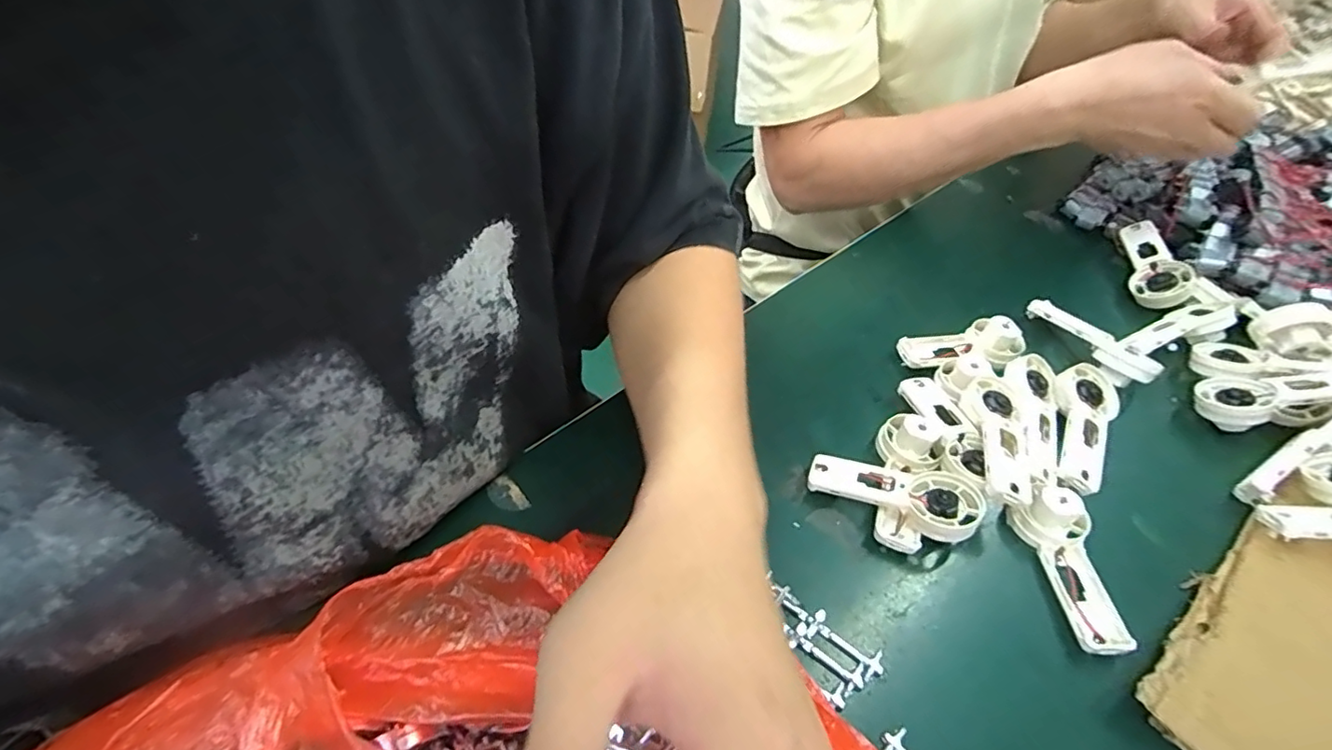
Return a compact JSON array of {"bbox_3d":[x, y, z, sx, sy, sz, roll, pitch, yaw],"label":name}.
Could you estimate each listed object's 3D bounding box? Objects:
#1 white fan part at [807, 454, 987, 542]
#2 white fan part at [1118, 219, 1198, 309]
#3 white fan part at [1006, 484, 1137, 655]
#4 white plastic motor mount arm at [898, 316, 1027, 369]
[{"bbox_3d":[0.132,0.064,0.334,0.091,0.019,0.040,25,53,16],"label":"white fan part"},{"bbox_3d":[0.399,-0.093,0.481,0.010,0.038,0.092,29,45,-31],"label":"white fan part"},{"bbox_3d":[0.223,0.103,0.313,0.035,0.024,0.085,-6,51,-8],"label":"white fan part"},{"bbox_3d":[0.213,-0.018,0.419,0.087,0.033,0.037,-9,51,-10],"label":"white plastic motor mount arm"}]

